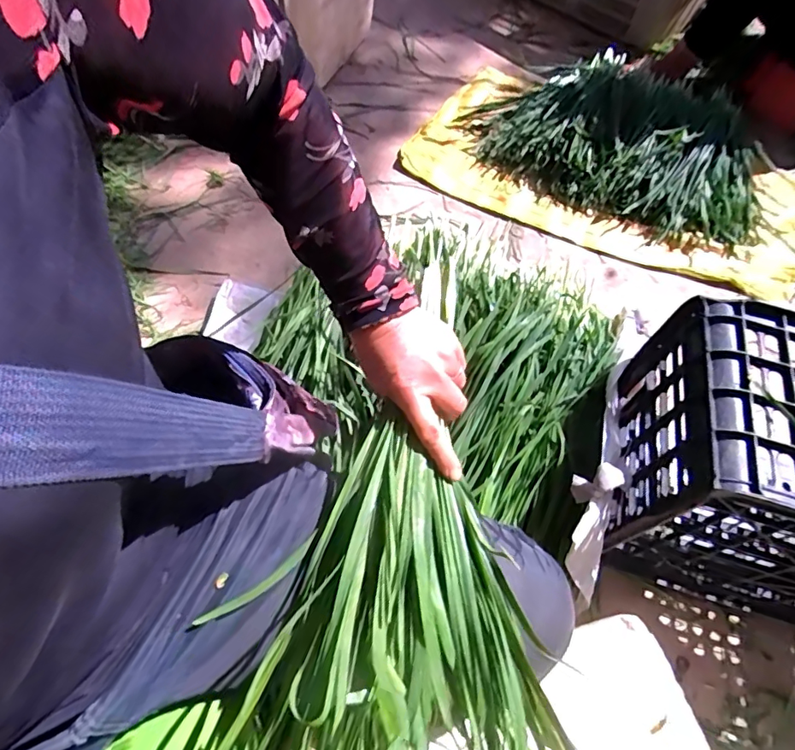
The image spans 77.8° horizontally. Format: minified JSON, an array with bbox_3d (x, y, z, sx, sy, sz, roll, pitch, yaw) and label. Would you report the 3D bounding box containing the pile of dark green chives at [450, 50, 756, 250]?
[{"bbox_3d":[0.539,-0.580,1.192,0.734,0.139,0.439,24,61,10],"label":"pile of dark green chives"}]

